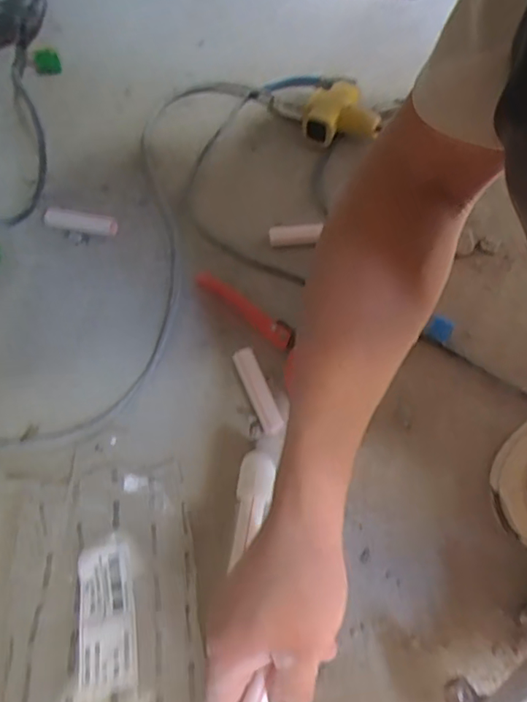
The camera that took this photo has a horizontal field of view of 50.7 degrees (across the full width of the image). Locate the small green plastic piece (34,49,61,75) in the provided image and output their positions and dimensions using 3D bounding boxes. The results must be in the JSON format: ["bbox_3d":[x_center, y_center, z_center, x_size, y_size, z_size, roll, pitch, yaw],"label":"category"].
[{"bbox_3d":[-0.305,-0.406,0.782,0.033,0.026,0.018,-20,63,-8],"label":"small green plastic piece"}]

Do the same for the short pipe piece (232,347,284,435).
[{"bbox_3d":[-0.005,0.038,0.533,0.021,0.020,0.088,-20,63,-8],"label":"short pipe piece"}]

